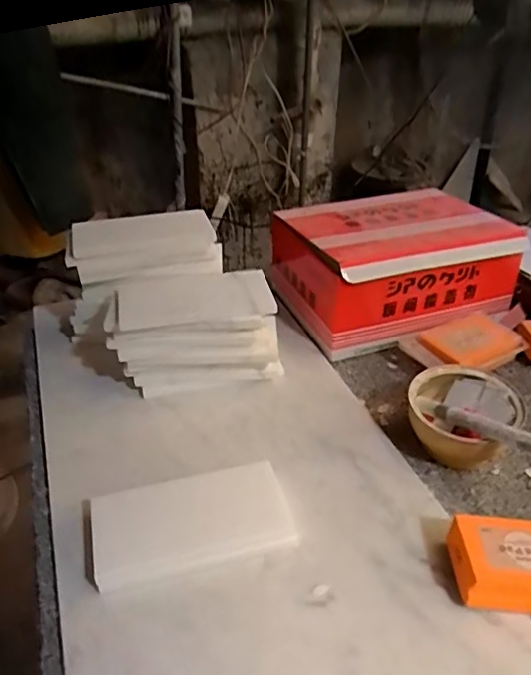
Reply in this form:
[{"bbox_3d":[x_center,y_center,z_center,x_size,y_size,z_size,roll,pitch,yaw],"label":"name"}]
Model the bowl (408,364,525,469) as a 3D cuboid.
[{"bbox_3d":[0.179,0.078,0.545,0.092,0.056,0.099,0,35,0],"label":"bowl"}]

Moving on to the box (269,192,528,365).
[{"bbox_3d":[0.156,-0.093,0.722,0.259,0.106,0.179,-10,36,-14],"label":"box"}]

